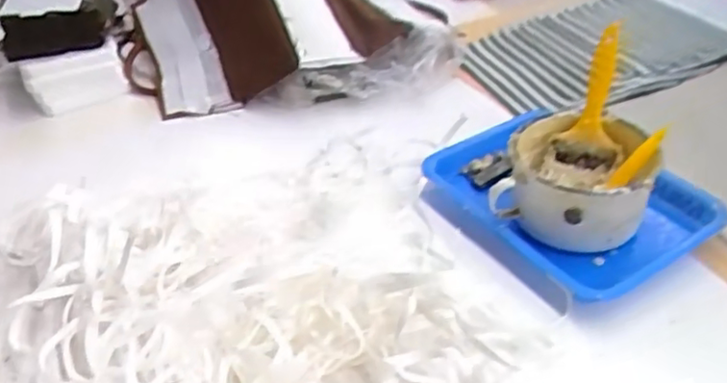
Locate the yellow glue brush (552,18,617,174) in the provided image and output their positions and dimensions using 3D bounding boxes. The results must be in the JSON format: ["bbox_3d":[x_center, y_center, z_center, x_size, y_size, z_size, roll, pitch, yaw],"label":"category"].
[{"bbox_3d":[0.247,-0.097,0.702,0.062,0.150,0.026,15,10,25],"label":"yellow glue brush"}]

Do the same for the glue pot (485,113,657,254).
[{"bbox_3d":[0.220,-0.010,0.687,0.138,0.082,0.138,-4,38,3],"label":"glue pot"}]

